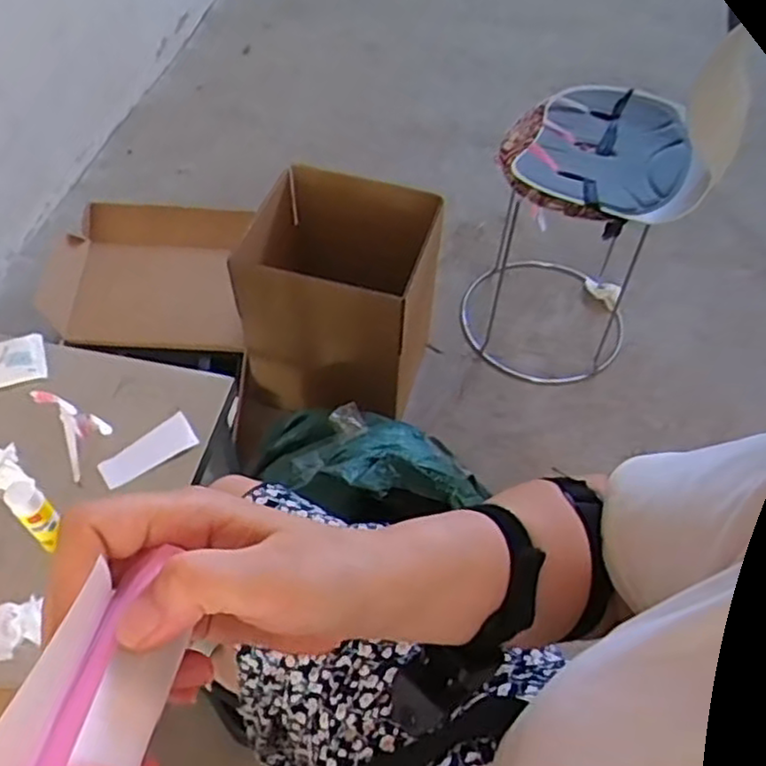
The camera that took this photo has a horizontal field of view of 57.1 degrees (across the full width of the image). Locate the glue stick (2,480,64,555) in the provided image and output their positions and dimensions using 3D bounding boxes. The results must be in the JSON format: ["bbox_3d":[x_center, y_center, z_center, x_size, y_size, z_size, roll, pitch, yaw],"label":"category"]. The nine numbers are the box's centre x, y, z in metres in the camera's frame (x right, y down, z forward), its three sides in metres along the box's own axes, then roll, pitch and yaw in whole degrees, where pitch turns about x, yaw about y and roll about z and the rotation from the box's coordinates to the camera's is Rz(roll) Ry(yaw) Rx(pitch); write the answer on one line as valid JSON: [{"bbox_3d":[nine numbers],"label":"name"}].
[{"bbox_3d":[-0.345,0.135,0.708,0.030,0.104,0.027,-38,62,-26],"label":"glue stick"}]

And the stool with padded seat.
[{"bbox_3d":[0.387,-0.326,1.442,0.368,0.496,0.456,13,53,8],"label":"stool with padded seat"}]

